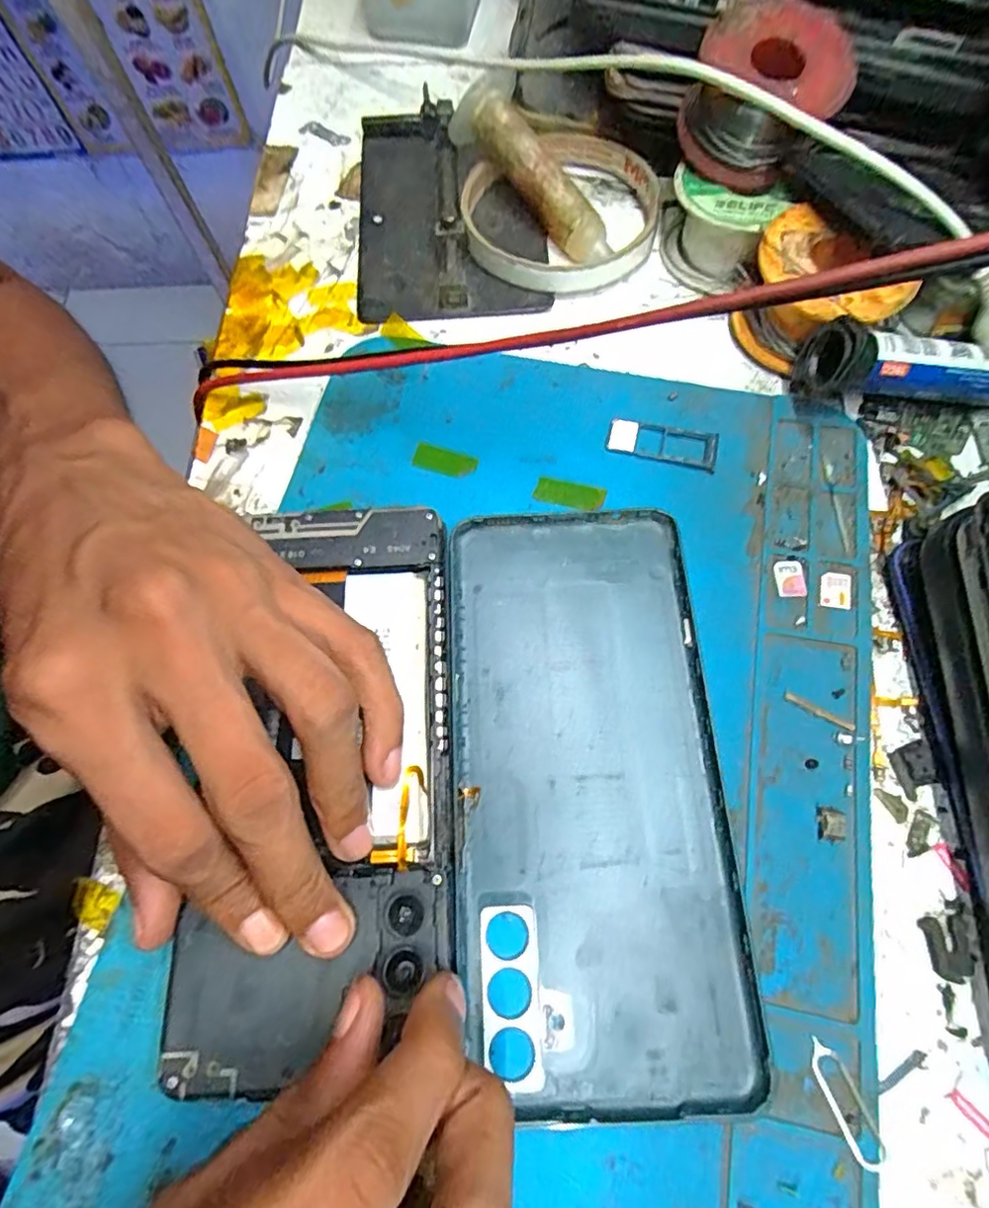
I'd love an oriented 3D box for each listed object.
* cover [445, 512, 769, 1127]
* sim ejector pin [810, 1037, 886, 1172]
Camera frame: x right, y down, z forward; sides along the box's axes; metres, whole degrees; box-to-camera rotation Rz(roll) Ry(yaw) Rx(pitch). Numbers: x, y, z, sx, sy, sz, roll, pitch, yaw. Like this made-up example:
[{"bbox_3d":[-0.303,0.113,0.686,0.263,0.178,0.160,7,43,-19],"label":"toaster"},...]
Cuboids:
[{"bbox_3d":[0.026,0.047,0.170,0.075,0.005,0.161,-3,68,0],"label":"cover"},{"bbox_3d":[0.084,0.120,0.142,0.008,0.004,0.026,-22,65,0],"label":"sim ejector pin"}]

